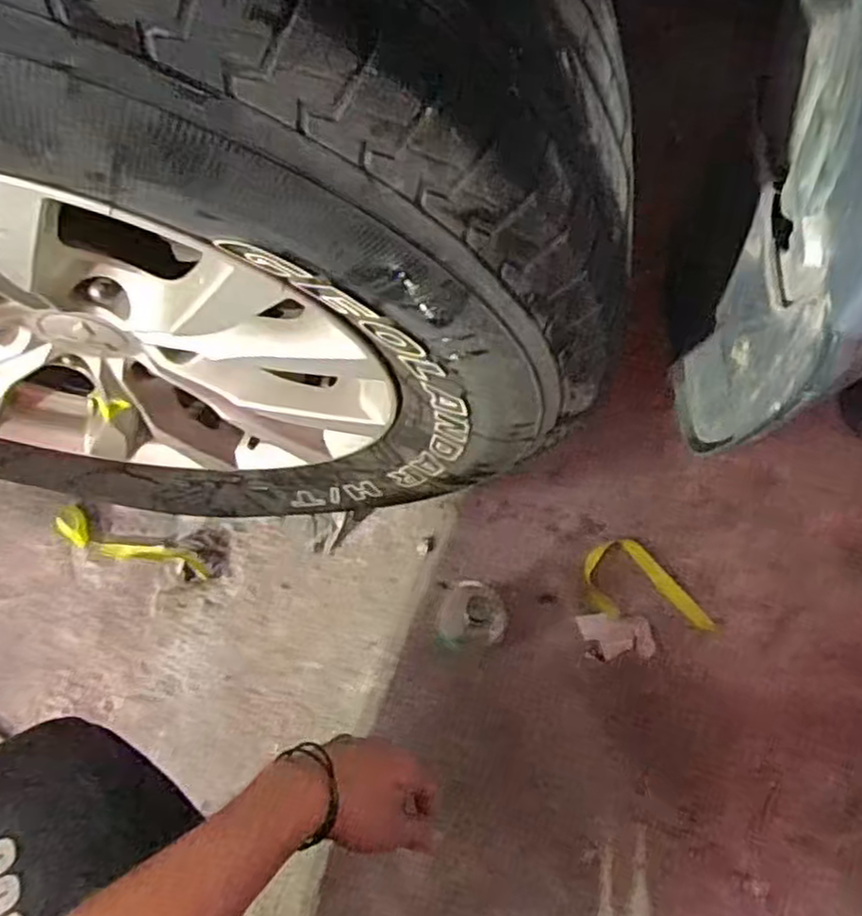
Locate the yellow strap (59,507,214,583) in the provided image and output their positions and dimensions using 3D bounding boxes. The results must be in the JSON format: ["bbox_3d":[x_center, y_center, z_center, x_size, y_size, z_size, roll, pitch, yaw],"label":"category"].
[{"bbox_3d":[-0.343,0.104,0.848,0.179,0.030,0.038,21,72,6],"label":"yellow strap"}]

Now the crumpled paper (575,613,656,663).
[{"bbox_3d":[0.211,0.202,0.838,0.083,0.012,0.052,-6,71,-3],"label":"crumpled paper"}]

